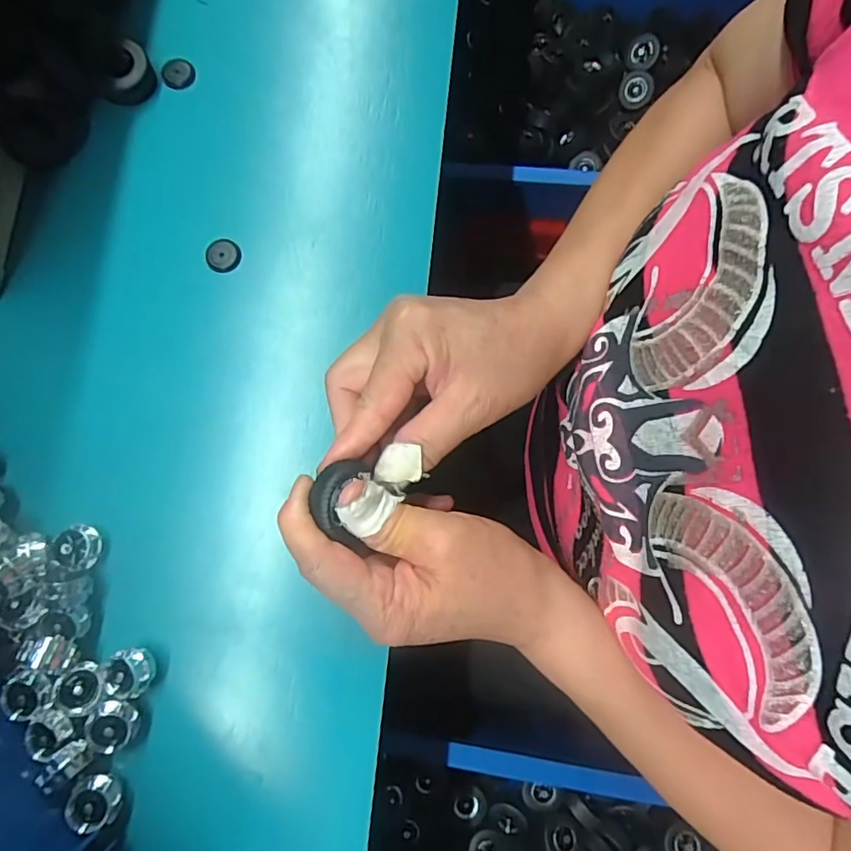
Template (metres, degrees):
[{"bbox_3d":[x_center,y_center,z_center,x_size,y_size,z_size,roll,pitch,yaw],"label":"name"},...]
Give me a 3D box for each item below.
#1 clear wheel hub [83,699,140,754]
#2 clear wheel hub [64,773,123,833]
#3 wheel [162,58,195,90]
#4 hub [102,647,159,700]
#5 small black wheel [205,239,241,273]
[{"bbox_3d":[-0.161,0.155,0.276,0.025,0.014,0.023,0,80,-2],"label":"clear wheel hub"},{"bbox_3d":[-0.167,0.190,0.269,0.023,0.012,0.024,11,62,-26],"label":"clear wheel hub"},{"bbox_3d":[-0.168,-0.239,0.363,0.022,0.004,0.022,0,80,-2],"label":"wheel"},{"bbox_3d":[-0.154,0.130,0.280,0.023,0.014,0.024,0,80,-2],"label":"hub"},{"bbox_3d":[-0.127,-0.107,0.335,0.022,0.004,0.022,0,80,-2],"label":"small black wheel"}]

